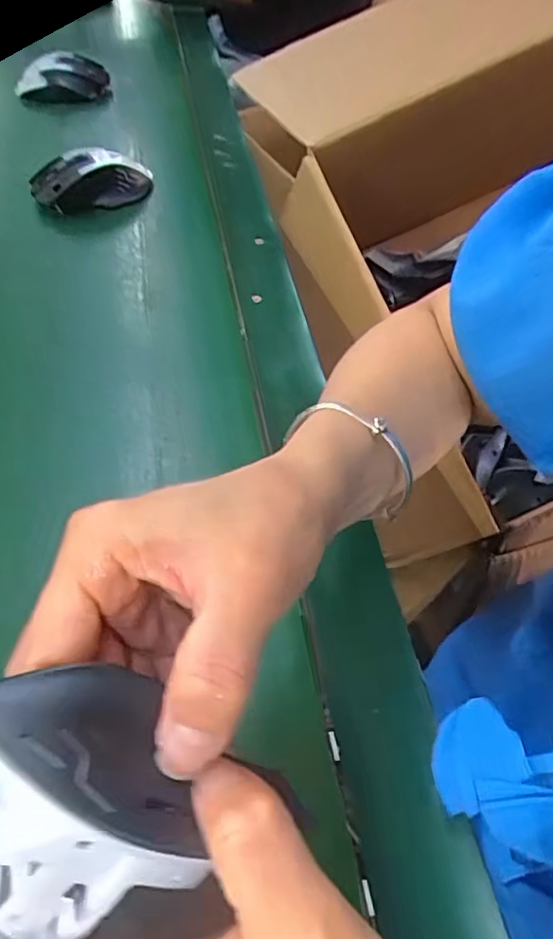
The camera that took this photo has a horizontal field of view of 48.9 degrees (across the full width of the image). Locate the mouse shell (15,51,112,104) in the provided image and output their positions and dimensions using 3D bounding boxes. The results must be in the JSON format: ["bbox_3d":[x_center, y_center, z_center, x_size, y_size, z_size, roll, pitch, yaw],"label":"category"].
[{"bbox_3d":[-0.268,-0.487,0.766,0.110,0.058,0.051,-13,52,-12],"label":"mouse shell"}]

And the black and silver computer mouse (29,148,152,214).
[{"bbox_3d":[-0.180,-0.283,0.596,0.113,0.047,0.053,-13,52,-12],"label":"black and silver computer mouse"}]

